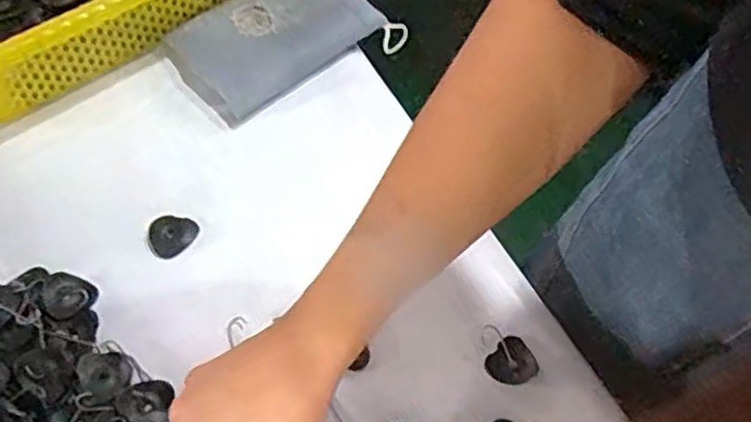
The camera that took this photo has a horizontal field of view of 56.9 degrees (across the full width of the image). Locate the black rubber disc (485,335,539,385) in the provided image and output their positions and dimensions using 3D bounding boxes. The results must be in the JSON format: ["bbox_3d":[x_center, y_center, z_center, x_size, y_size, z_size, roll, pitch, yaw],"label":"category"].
[{"bbox_3d":[0.095,0.107,0.489,0.033,0.006,0.032,2,59,-3],"label":"black rubber disc"}]

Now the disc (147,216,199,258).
[{"bbox_3d":[-0.157,0.017,0.530,0.031,0.009,0.037,40,64,18],"label":"disc"}]

